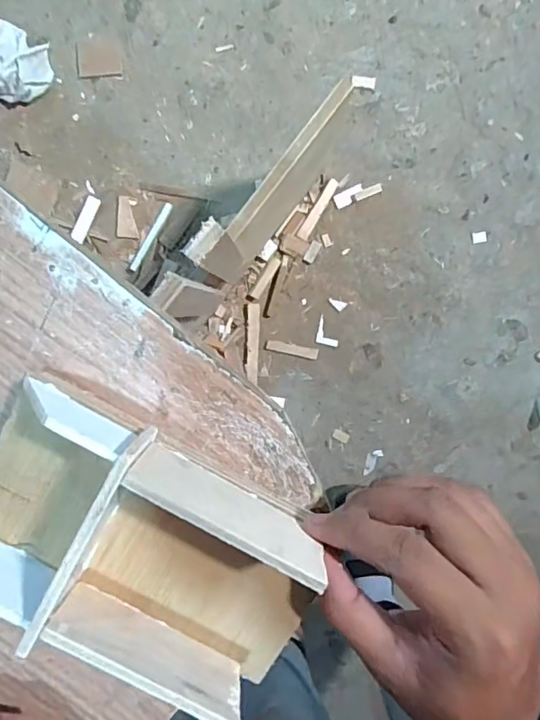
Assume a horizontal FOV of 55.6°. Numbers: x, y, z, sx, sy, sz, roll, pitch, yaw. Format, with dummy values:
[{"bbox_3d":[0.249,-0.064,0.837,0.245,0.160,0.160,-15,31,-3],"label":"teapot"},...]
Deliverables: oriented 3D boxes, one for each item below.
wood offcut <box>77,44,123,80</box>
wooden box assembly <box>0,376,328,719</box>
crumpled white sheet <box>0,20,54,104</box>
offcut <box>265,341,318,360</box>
[{"bbox_3d":[-0.317,-0.557,0.956,0.083,0.004,0.065,-2,93,0],"label":"wood offcut"},{"bbox_3d":[-0.058,0.082,0.221,0.156,0.048,0.087,24,93,-1],"label":"wooden box assembly"},{"bbox_3d":[-0.457,-0.542,0.927,0.115,0.060,0.141,12,93,-1],"label":"crumpled white sheet"},{"bbox_3d":[0.044,-0.021,0.995,0.101,0.005,0.021,12,93,-1],"label":"offcut"}]

